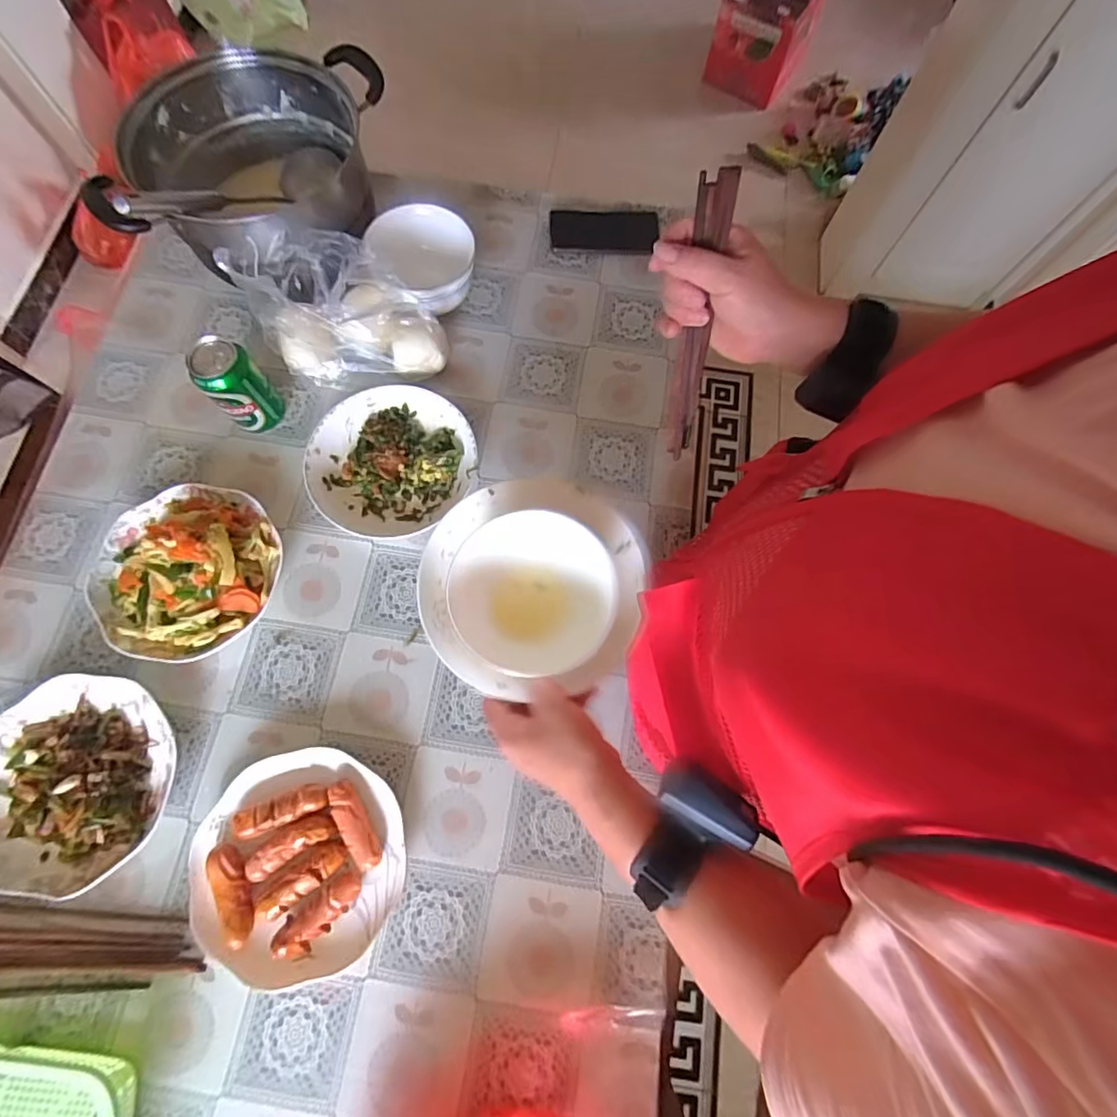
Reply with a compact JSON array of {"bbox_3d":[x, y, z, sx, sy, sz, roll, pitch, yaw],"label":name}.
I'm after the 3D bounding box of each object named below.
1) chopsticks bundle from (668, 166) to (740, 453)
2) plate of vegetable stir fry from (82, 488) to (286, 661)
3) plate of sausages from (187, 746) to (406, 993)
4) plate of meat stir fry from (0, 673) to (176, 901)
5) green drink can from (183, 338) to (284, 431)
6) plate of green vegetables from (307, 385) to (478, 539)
[{"bbox_3d":[0.117,-0.190,0.474,0.022,0.259,0.029,-11,53,-5],"label":"chopsticks bundle"},{"bbox_3d":[-0.419,0.010,0.605,0.196,0.076,0.195,0,73,-1],"label":"plate of vegetable stir fry"},{"bbox_3d":[-0.253,0.296,0.538,0.195,0.041,0.195,0,73,-1],"label":"plate of sausages"},{"bbox_3d":[-0.493,0.224,0.555,0.187,0.044,0.199,0,73,-1],"label":"plate of meat stir fry"},{"bbox_3d":[-0.378,-0.200,0.652,0.063,0.117,0.059,0,73,-1],"label":"green drink can"},{"bbox_3d":[-0.199,-0.115,0.667,0.194,0.042,0.184,0,73,-1],"label":"plate of green vegetables"}]

